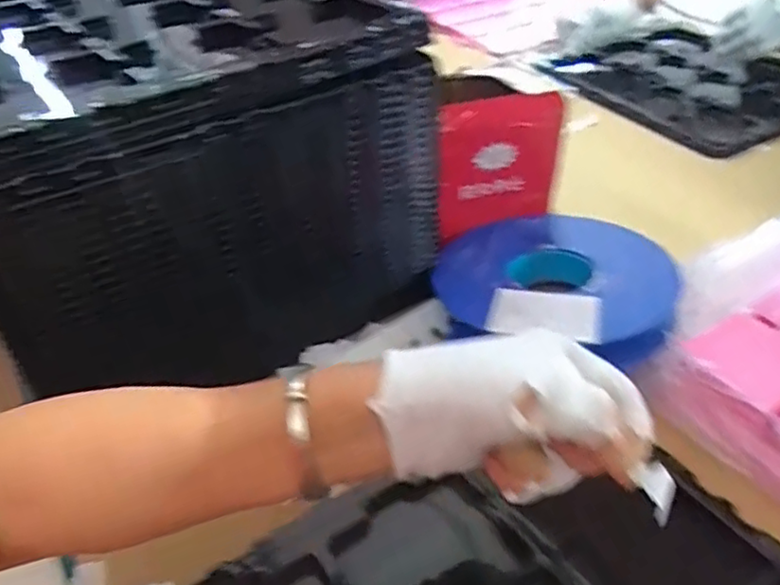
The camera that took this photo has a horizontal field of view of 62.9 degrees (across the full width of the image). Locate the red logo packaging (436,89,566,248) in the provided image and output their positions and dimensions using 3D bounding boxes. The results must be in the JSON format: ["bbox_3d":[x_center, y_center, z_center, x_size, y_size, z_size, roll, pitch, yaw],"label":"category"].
[{"bbox_3d":[0.102,-0.121,0.603,0.123,0.122,0.024,-18,42,-18],"label":"red logo packaging"}]

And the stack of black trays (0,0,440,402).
[{"bbox_3d":[-0.191,-0.125,0.574,0.346,0.235,0.384,-22,44,-22],"label":"stack of black trays"}]

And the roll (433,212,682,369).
[{"bbox_3d":[0.146,-0.022,0.560,0.195,0.020,0.200,-1,40,1],"label":"roll"}]

